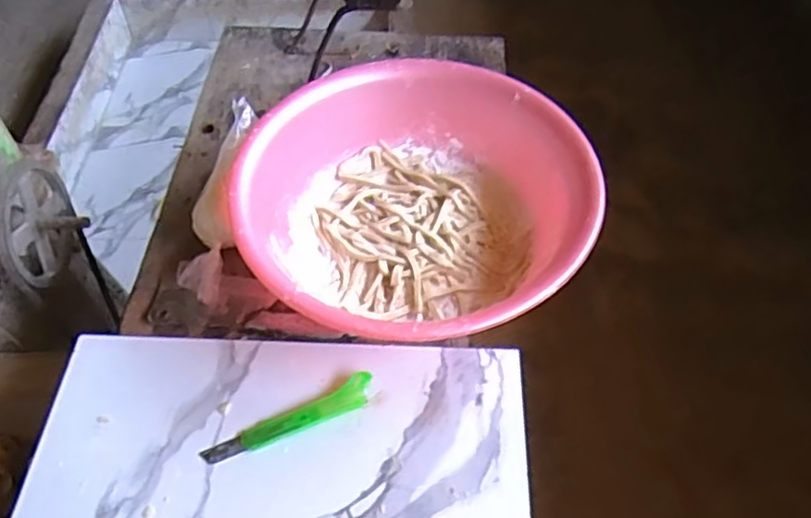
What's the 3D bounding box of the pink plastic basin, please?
[{"bbox_3d":[0.011,-0.063,0.778,0.399,0.113,0.402,0,52,0],"label":"pink plastic basin"}]

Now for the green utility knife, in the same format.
[{"bbox_3d":[-0.117,0.167,0.666,0.181,0.008,0.034,-22,55,-17],"label":"green utility knife"}]

